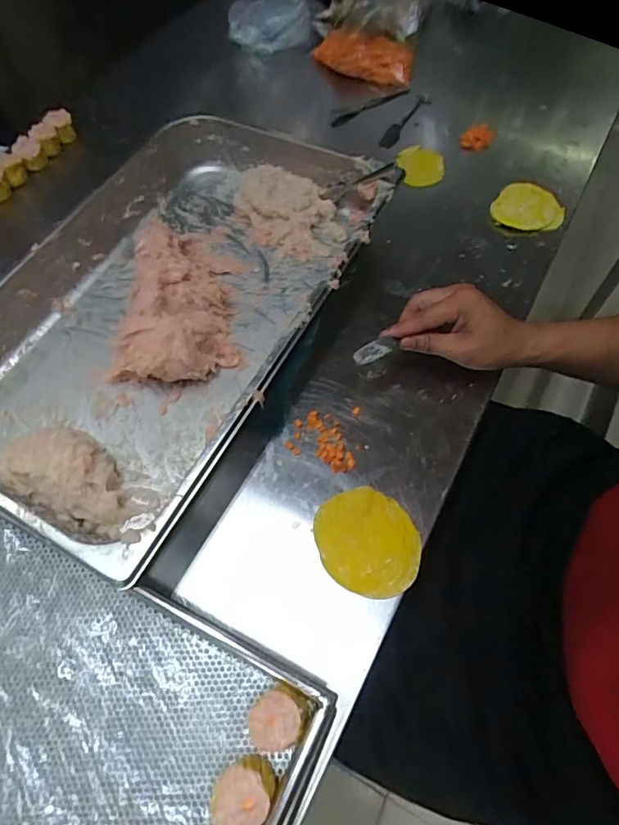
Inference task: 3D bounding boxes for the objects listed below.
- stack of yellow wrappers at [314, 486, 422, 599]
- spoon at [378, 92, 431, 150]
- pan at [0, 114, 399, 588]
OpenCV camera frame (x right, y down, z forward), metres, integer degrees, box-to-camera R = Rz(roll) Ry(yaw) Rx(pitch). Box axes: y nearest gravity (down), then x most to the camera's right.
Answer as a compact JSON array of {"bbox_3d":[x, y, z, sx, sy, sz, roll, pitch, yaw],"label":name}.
[{"bbox_3d":[0.051,0.116,0.425,0.083,0.013,0.097,-38,71,-14],"label":"stack of yellow wrappers"},{"bbox_3d":[0.147,-0.450,0.726,0.021,0.016,0.135,31,68,18],"label":"spoon"},{"bbox_3d":[-0.148,-0.126,0.518,0.312,0.094,0.513,24,66,15],"label":"pan"}]

